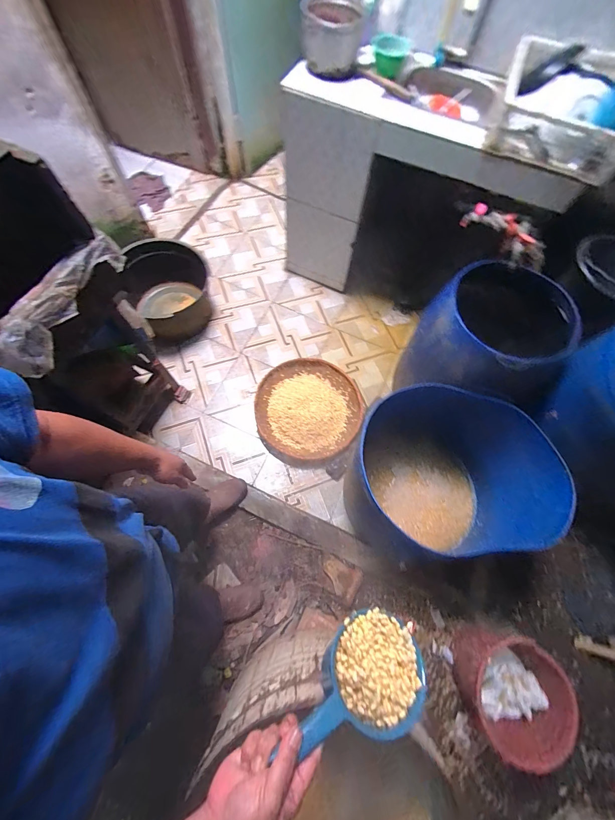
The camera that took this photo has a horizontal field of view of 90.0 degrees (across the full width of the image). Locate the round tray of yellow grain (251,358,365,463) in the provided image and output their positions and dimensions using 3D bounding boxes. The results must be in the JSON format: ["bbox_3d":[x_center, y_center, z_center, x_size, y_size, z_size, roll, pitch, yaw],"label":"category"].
[{"bbox_3d":[0.010,-0.019,1.591,0.545,0.092,0.545,1,69,-2],"label":"round tray of yellow grain"}]

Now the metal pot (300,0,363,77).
[{"bbox_3d":[0.087,-1.399,1.152,0.216,0.146,0.256,1,69,-2],"label":"metal pot"}]

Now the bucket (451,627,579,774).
[{"bbox_3d":[0.636,0.877,0.994,0.292,0.198,0.294,1,69,-2],"label":"bucket"}]

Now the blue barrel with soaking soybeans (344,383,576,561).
[{"bbox_3d":[0.522,0.245,1.211,0.621,0.430,0.637,14,68,7],"label":"blue barrel with soaking soybeans"}]

